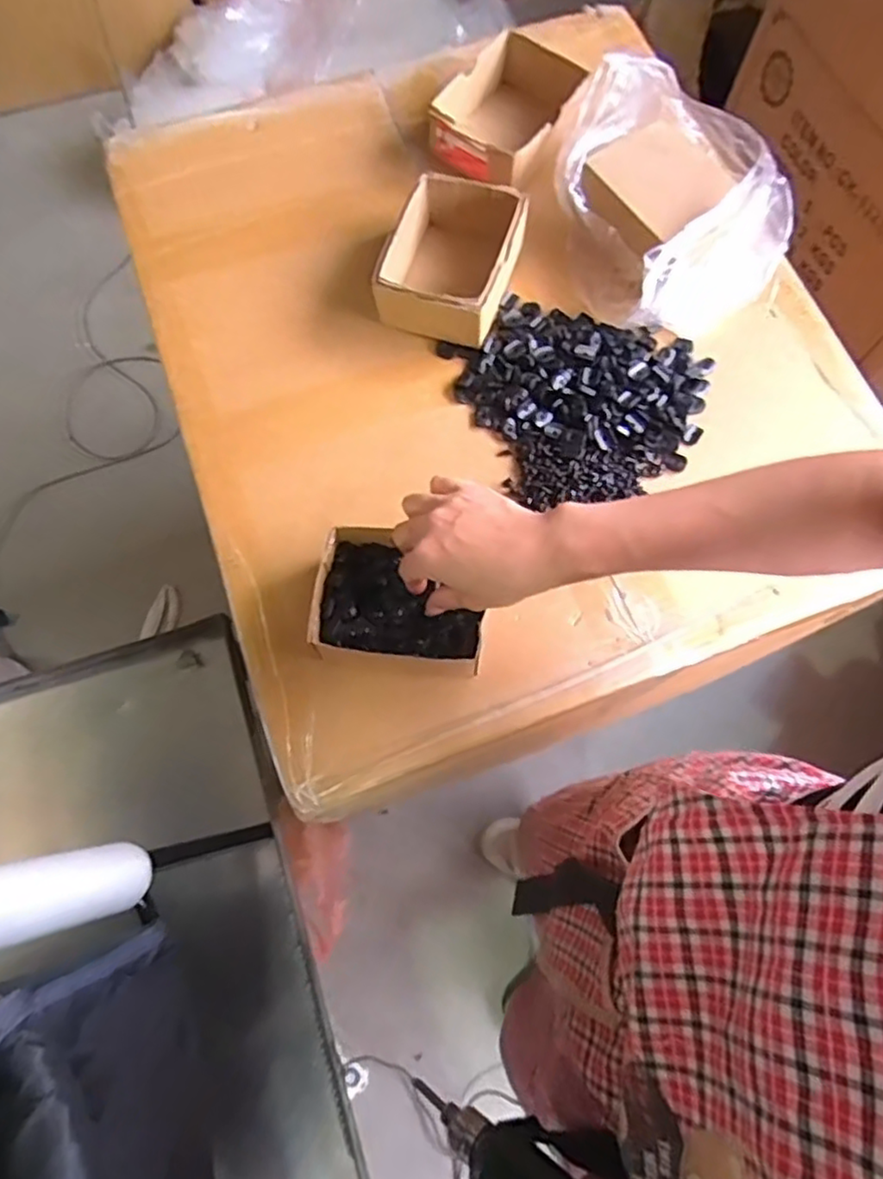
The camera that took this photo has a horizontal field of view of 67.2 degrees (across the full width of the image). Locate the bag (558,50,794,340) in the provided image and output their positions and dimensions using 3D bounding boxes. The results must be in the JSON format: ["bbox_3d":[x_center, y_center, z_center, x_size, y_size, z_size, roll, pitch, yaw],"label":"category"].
[{"bbox_3d":[0.207,-0.362,0.611,0.172,0.082,0.235,-9,73,-4],"label":"bag"}]

